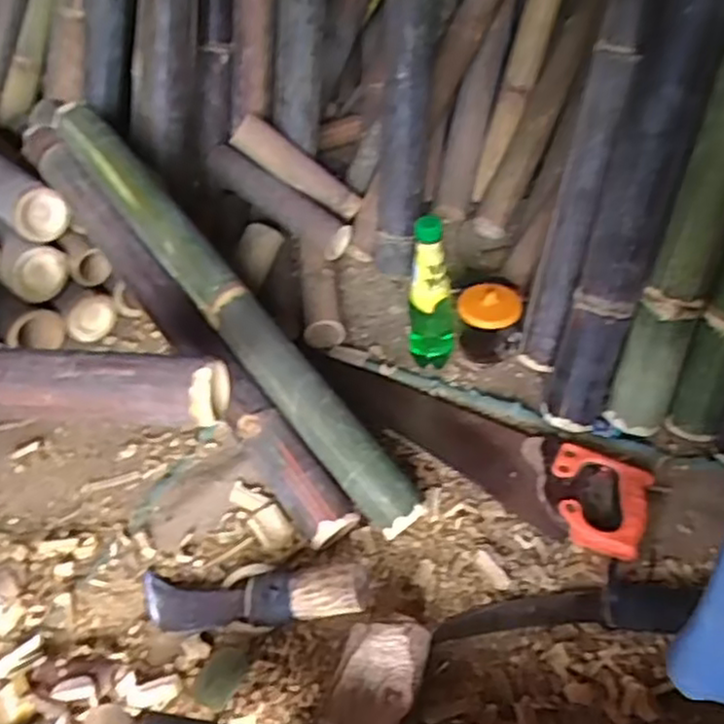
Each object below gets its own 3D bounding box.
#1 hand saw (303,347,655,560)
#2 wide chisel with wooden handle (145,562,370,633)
[{"bbox_3d":[0.119,0.094,0.852,0.430,0.029,0.122,22,49,23],"label":"hand saw"},{"bbox_3d":[-0.111,0.232,0.704,0.242,0.045,0.058,-12,41,19],"label":"wide chisel with wooden handle"}]

